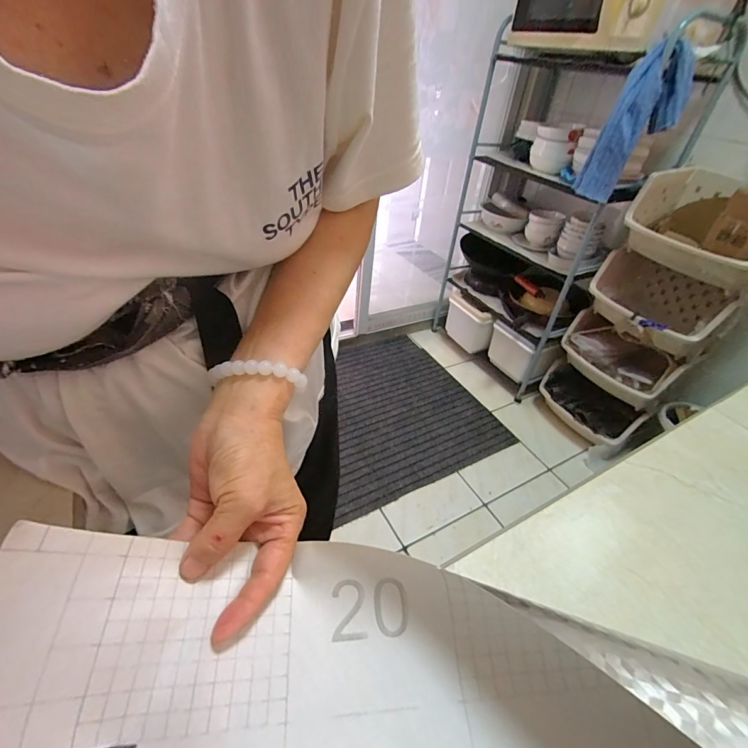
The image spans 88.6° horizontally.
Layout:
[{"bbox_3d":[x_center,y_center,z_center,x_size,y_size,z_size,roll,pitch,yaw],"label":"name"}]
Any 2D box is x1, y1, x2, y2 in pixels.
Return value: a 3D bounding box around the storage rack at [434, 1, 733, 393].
[{"bbox_3d":[0.596,-0.539,1.452,0.364,1.047,0.710,-12,43,-22],"label":"storage rack"}]

